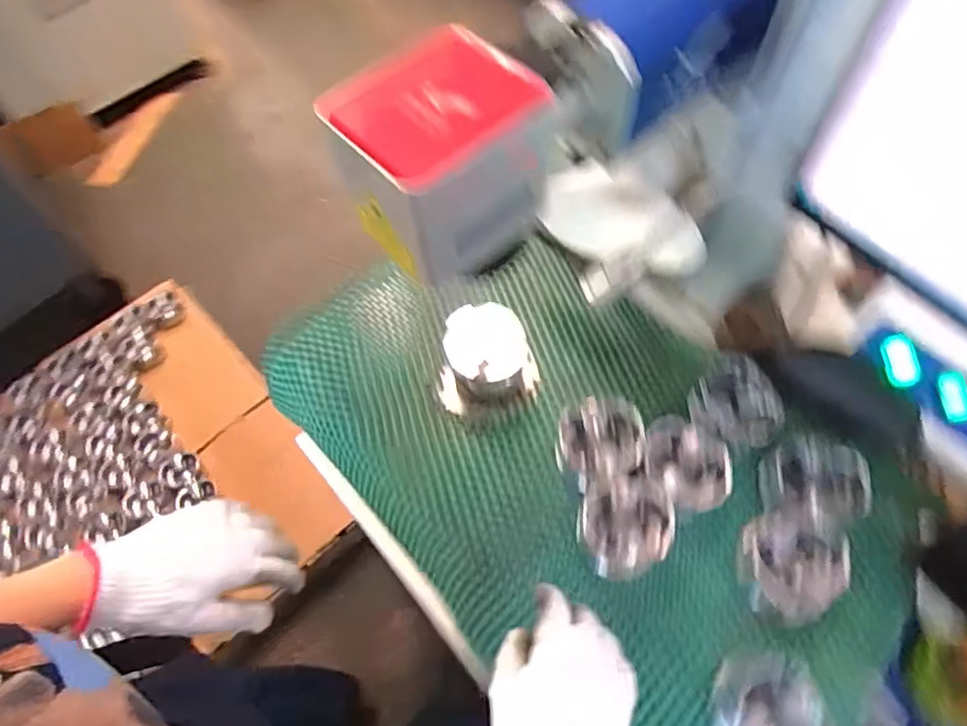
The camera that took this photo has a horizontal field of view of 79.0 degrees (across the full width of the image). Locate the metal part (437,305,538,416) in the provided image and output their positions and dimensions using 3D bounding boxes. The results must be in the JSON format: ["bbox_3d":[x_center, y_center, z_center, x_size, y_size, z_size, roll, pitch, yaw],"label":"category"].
[{"bbox_3d":[0.005,-0.006,0.662,0.113,0.074,0.092,-5,62,-1],"label":"metal part"}]

